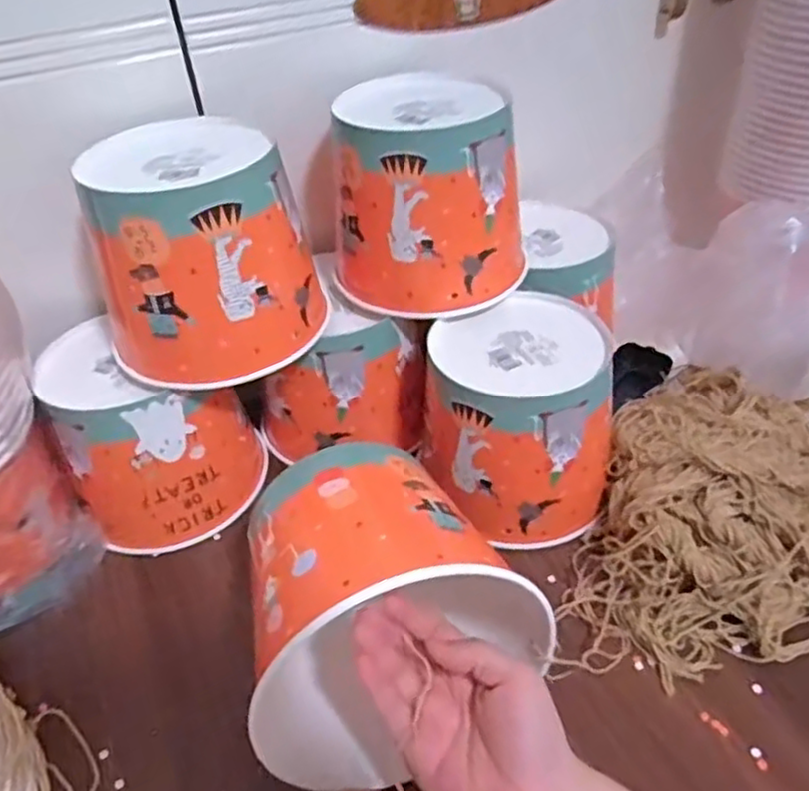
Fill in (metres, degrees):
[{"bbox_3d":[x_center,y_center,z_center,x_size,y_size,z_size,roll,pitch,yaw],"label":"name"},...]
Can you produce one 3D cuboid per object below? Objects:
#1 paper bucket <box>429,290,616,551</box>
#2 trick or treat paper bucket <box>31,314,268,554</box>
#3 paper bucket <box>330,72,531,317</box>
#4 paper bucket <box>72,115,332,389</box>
[{"bbox_3d":[0.086,0.016,0.524,0.123,0.130,0.134,-3,41,2],"label":"paper bucket"},{"bbox_3d":[-0.200,0.031,0.548,0.149,0.132,0.138,-3,41,2],"label":"trick or treat paper bucket"},{"bbox_3d":[0.017,-0.155,0.533,0.149,0.137,0.127,-7,41,-3],"label":"paper bucket"},{"bbox_3d":[-0.142,-0.105,0.489,0.148,0.132,0.144,-13,42,-10],"label":"paper bucket"}]

